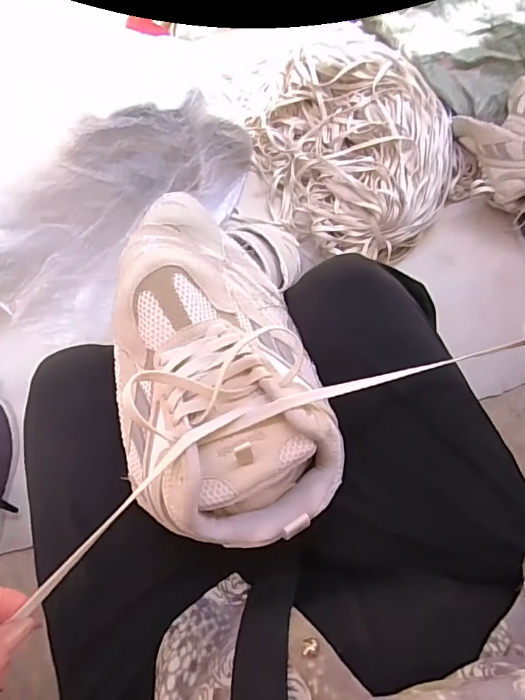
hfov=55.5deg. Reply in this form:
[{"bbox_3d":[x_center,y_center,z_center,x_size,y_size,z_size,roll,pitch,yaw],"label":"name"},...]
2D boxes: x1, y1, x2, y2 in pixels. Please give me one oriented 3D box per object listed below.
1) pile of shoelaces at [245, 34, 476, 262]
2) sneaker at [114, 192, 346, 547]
[{"bbox_3d":[0.153,-0.341,0.817,0.330,0.090,0.364,-42,84,-4],"label":"pile of shoelaces"},{"bbox_3d":[-0.039,-0.010,0.367,0.134,0.091,0.290,-16,57,-1],"label":"sneaker"}]

